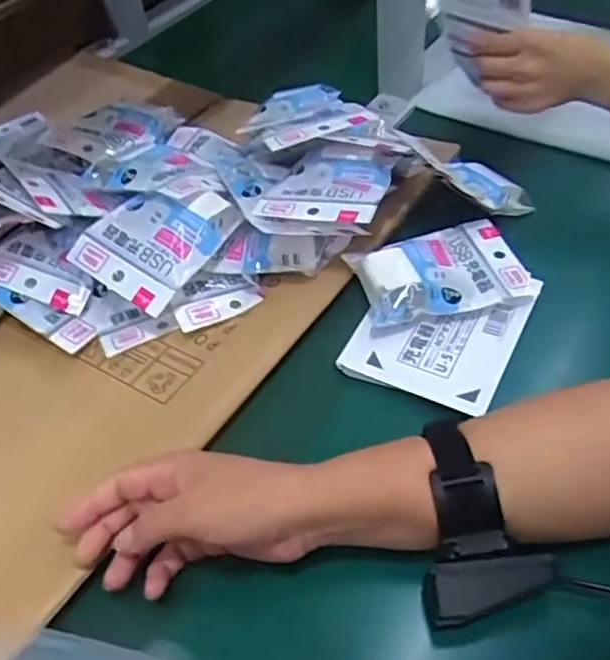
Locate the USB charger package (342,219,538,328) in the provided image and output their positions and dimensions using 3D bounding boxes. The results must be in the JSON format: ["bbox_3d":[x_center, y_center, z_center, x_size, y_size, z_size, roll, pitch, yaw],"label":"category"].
[{"bbox_3d":[0.110,-0.049,0.537,0.131,0.029,0.091,-12,47,-2],"label":"USB charger package"}]

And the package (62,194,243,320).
[{"bbox_3d":[-0.122,-0.077,0.534,0.095,0.031,0.112,24,55,24],"label":"package"}]

